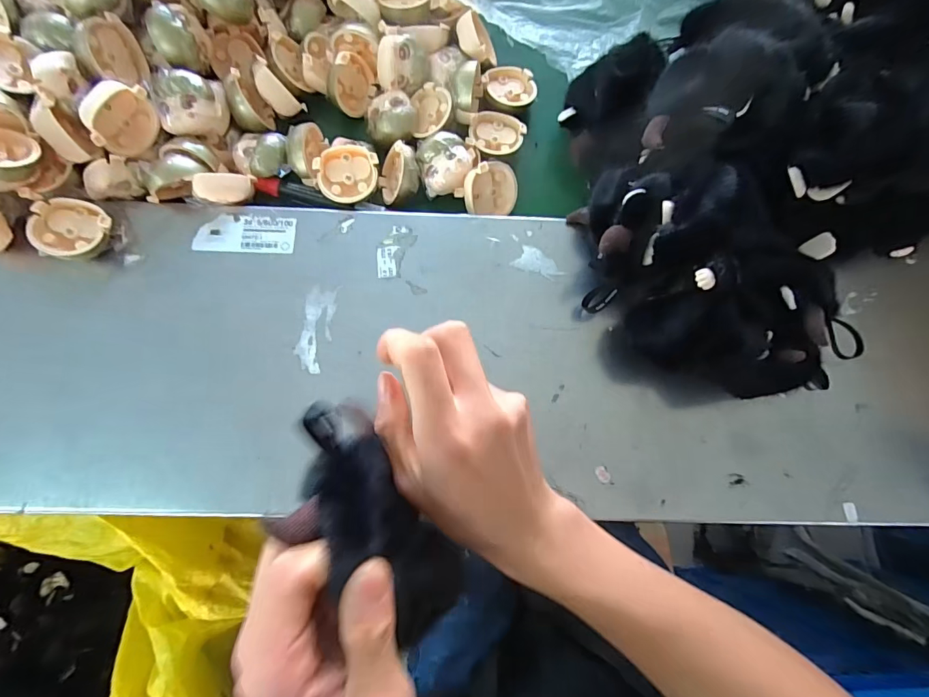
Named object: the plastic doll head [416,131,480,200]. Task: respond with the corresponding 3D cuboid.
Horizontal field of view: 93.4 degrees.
[{"bbox_3d":[-0.014,-0.159,0.378,0.051,0.028,0.048,-5,78,-3],"label":"plastic doll head"}]

